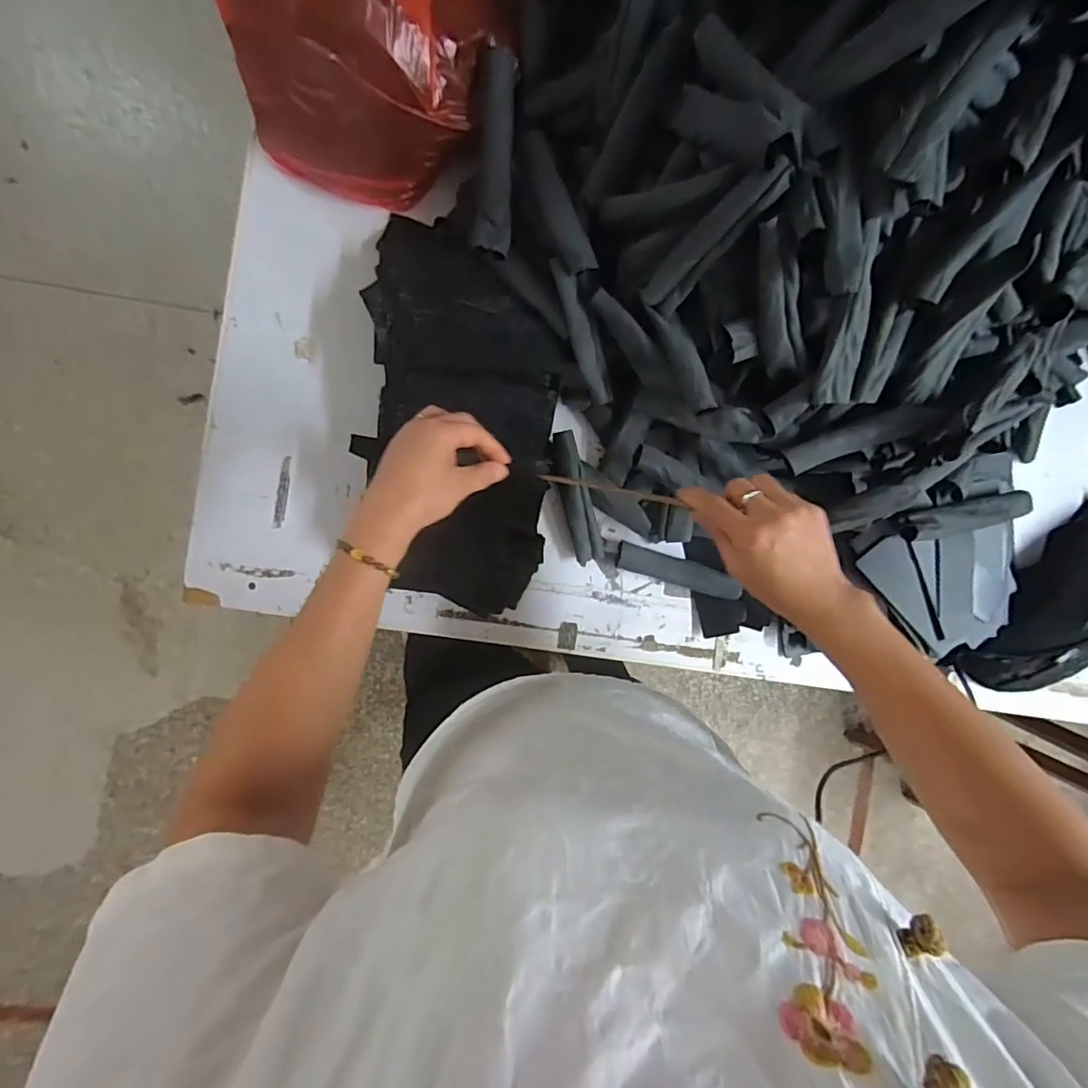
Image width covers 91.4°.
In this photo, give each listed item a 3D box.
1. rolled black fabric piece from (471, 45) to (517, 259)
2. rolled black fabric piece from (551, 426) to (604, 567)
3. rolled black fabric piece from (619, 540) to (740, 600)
[{"bbox_3d":[-0.045,-0.371,0.510,0.035,0.037,0.168,4,91,-6],"label":"rolled black fabric piece"},{"bbox_3d":[0.037,-0.052,0.609,0.033,0.018,0.151,-17,106,-5],"label":"rolled black fabric piece"},{"bbox_3d":[0.163,0.034,0.642,0.156,0.019,0.033,17,89,-6],"label":"rolled black fabric piece"}]

